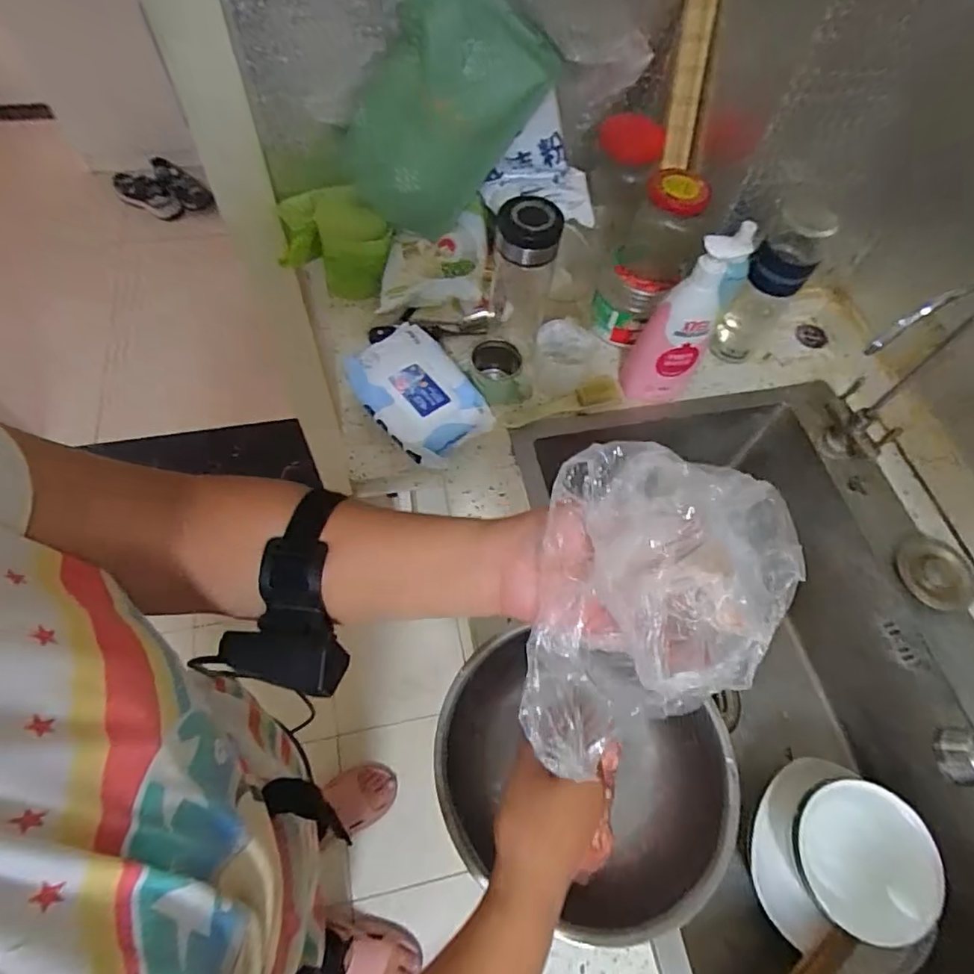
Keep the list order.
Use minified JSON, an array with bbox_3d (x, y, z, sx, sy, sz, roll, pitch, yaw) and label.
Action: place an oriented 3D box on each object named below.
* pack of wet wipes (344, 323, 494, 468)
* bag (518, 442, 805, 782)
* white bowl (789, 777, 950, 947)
[{"bbox_3d":[-0.080,-0.109,0.672,0.115,0.041,0.171,-37,69,-22],"label":"pack of wet wipes"},{"bbox_3d":[0.092,0.067,0.295,0.128,0.124,0.139,8,61,0],"label":"bag"},{"bbox_3d":[0.388,0.381,0.584,0.122,0.050,0.136,-9,62,24],"label":"white bowl"}]

